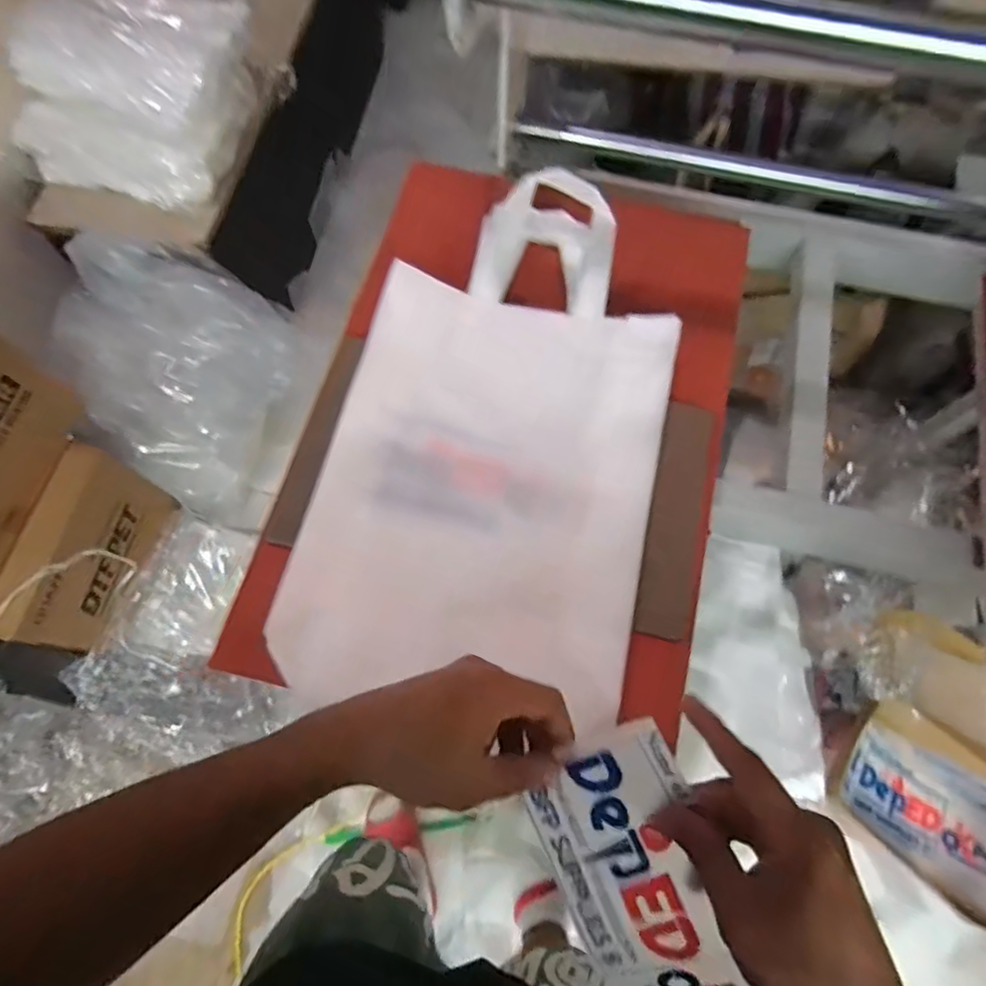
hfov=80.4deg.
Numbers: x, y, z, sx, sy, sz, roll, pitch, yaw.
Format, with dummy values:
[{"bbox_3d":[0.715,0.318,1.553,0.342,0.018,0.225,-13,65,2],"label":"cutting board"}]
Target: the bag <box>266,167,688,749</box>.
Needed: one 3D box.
[{"bbox_3d":[0.009,-0.053,0.552,0.295,0.042,0.546,13,71,4],"label":"bag"}]

